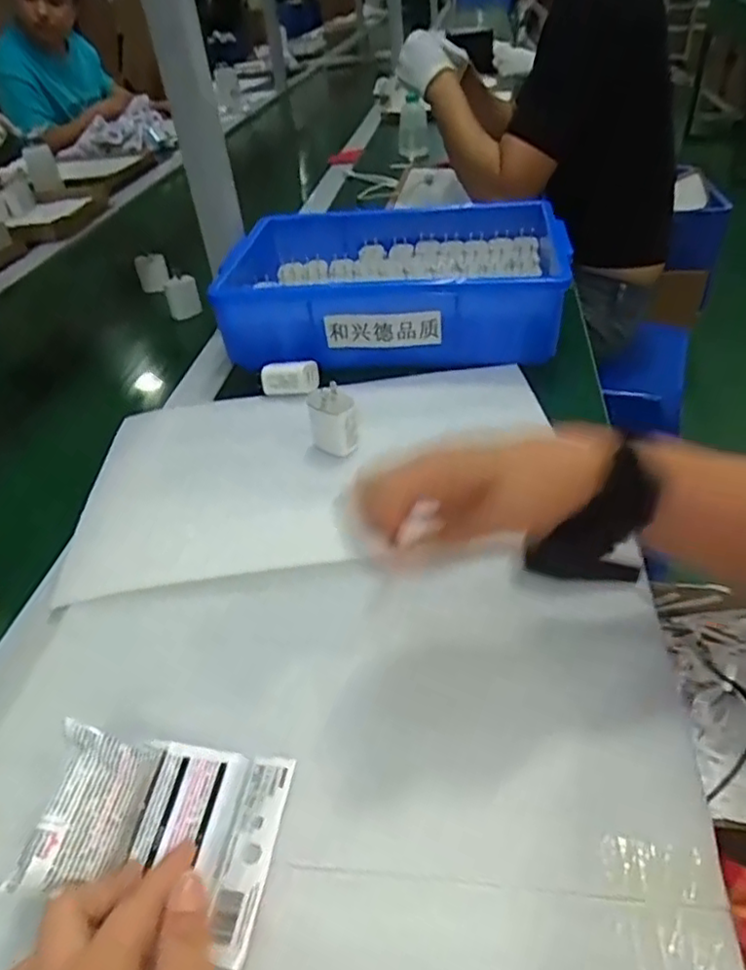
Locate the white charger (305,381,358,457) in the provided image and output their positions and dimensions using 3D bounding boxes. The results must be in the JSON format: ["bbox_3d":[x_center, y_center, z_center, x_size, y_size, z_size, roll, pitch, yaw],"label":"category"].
[{"bbox_3d":[-0.037,-0.060,0.573,0.041,0.056,0.025,27,50,31],"label":"white charger"}]

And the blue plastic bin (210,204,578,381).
[{"bbox_3d":[0.023,-0.241,0.756,0.378,0.089,0.239,1,41,6],"label":"blue plastic bin"}]

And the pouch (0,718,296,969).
[{"bbox_3d":[-0.106,0.169,0.324,0.110,0.042,0.091,3,42,10],"label":"pouch"}]

